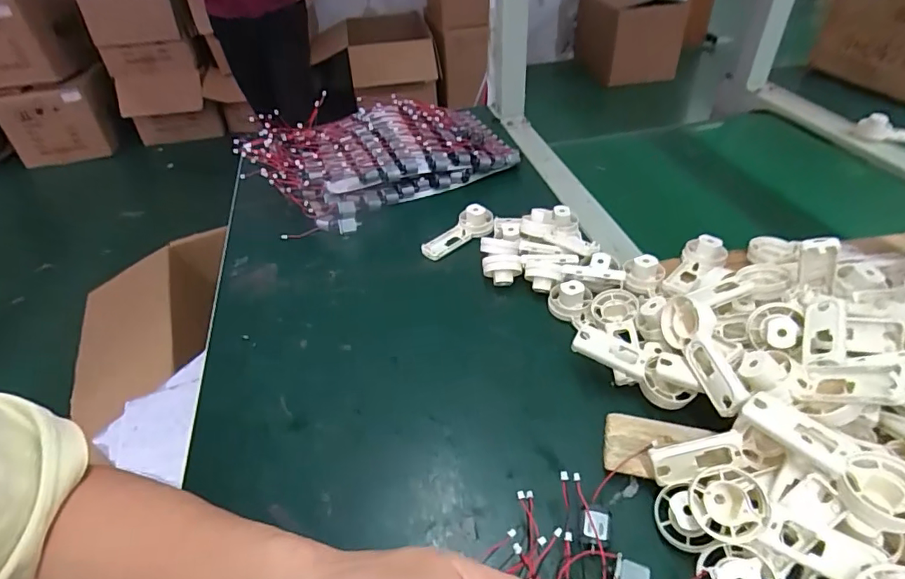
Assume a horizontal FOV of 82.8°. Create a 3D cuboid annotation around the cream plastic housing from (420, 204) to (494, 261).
[{"bbox_3d":[0.008,-0.065,0.566,0.092,0.022,0.034,-32,48,-30],"label":"cream plastic housing"}]

